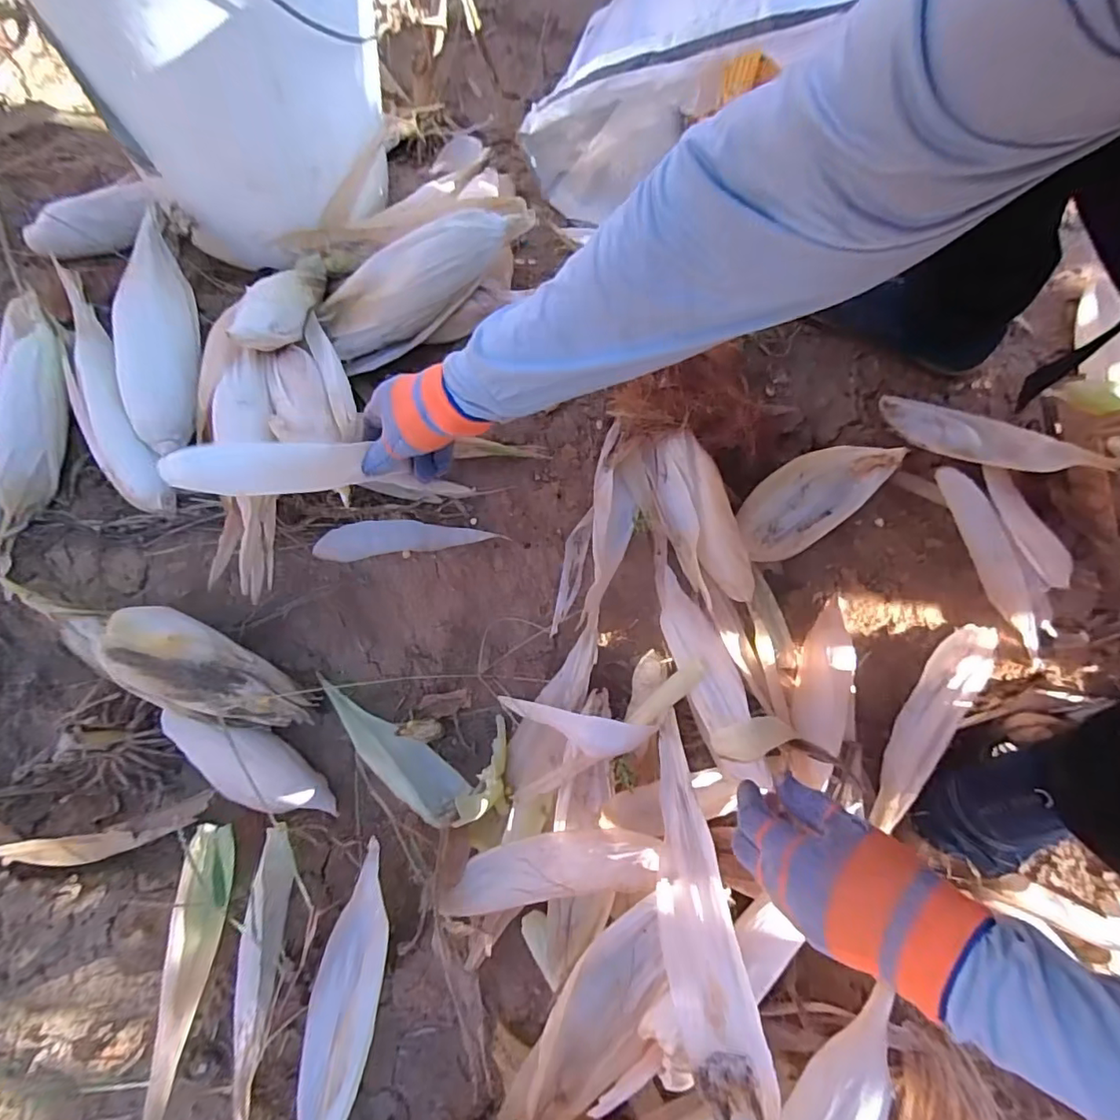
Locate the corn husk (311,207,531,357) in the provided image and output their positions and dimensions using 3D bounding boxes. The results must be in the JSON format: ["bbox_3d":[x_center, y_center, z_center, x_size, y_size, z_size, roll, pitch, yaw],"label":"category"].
[{"bbox_3d":[-0.127,-0.272,0.529,0.224,0.054,0.060,-29,77,7],"label":"corn husk"}]

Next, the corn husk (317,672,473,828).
[{"bbox_3d":[-0.170,0.184,0.550,0.193,0.045,0.054,37,77,10],"label":"corn husk"}]

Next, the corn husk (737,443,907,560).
[{"bbox_3d":[0.265,-0.070,0.576,0.189,0.019,0.076,-34,77,-9],"label":"corn husk"}]

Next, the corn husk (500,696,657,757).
[{"bbox_3d":[0.009,0.151,0.504,0.143,0.024,0.035,10,74,19],"label":"corn husk"}]

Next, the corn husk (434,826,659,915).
[{"bbox_3d":[-0.006,0.250,0.450,0.173,0.031,0.044,-15,75,9],"label":"corn husk"}]

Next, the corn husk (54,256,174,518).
[{"bbox_3d":[-0.455,-0.171,0.557,0.065,0.047,0.279,-25,75,-7],"label":"corn husk"}]

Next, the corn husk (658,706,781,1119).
[{"bbox_3d":[0.098,0.238,0.407,0.054,0.018,0.243,-4,58,-2],"label":"corn husk"}]

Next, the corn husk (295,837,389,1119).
[{"bbox_3d":[-0.171,0.348,0.451,0.056,0.034,0.210,12,74,3],"label":"corn husk"}]

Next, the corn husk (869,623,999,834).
[{"bbox_3d":[0.355,0.153,0.529,0.033,0.035,0.220,36,77,10],"label":"corn husk"}]

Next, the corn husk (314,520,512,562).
[{"bbox_3d":[-0.148,-0.025,0.544,0.173,0.016,0.036,-9,74,-3],"label":"corn husk"}]

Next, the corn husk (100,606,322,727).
[{"bbox_3d":[-0.319,0.106,0.505,0.187,0.050,0.079,29,76,-14],"label":"corn husk"}]

